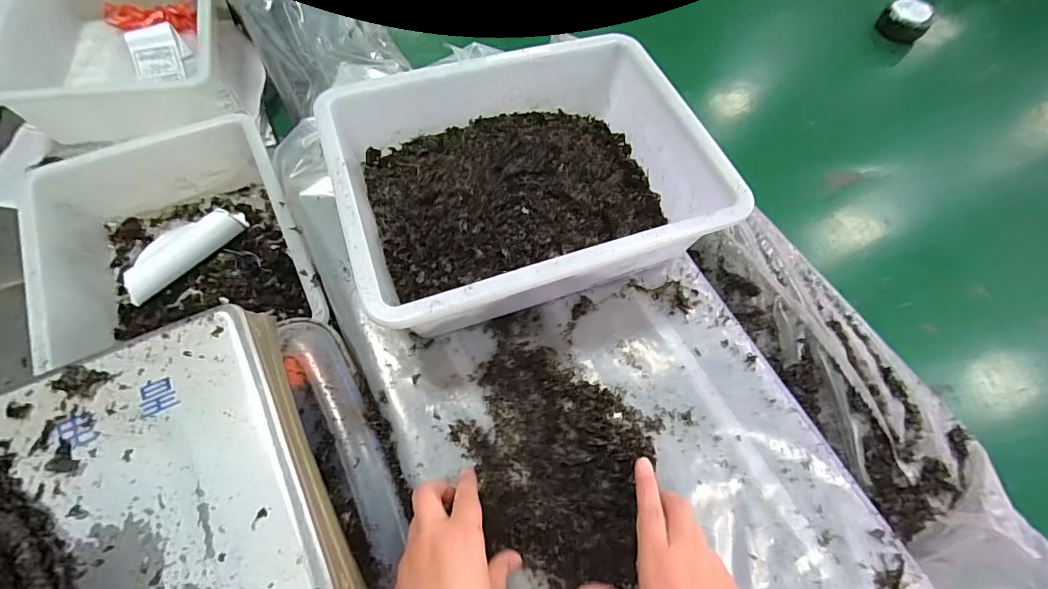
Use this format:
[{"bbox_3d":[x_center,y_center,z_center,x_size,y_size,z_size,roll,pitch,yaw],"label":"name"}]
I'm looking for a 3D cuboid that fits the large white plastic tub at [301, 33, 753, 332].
[{"bbox_3d":[-0.006,-0.123,0.504,0.358,0.094,0.278,-18,66,-12],"label":"large white plastic tub"}]

